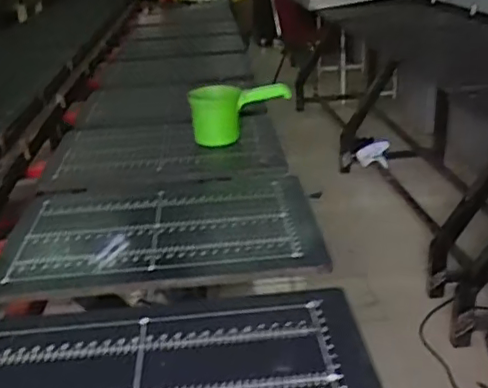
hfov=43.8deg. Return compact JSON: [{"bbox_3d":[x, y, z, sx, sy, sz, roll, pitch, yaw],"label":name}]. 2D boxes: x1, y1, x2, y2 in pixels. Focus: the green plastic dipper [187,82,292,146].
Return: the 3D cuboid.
[{"bbox_3d":[-0.009,-0.219,1.641,0.265,0.165,0.136,-6,23,-2],"label":"green plastic dipper"}]

